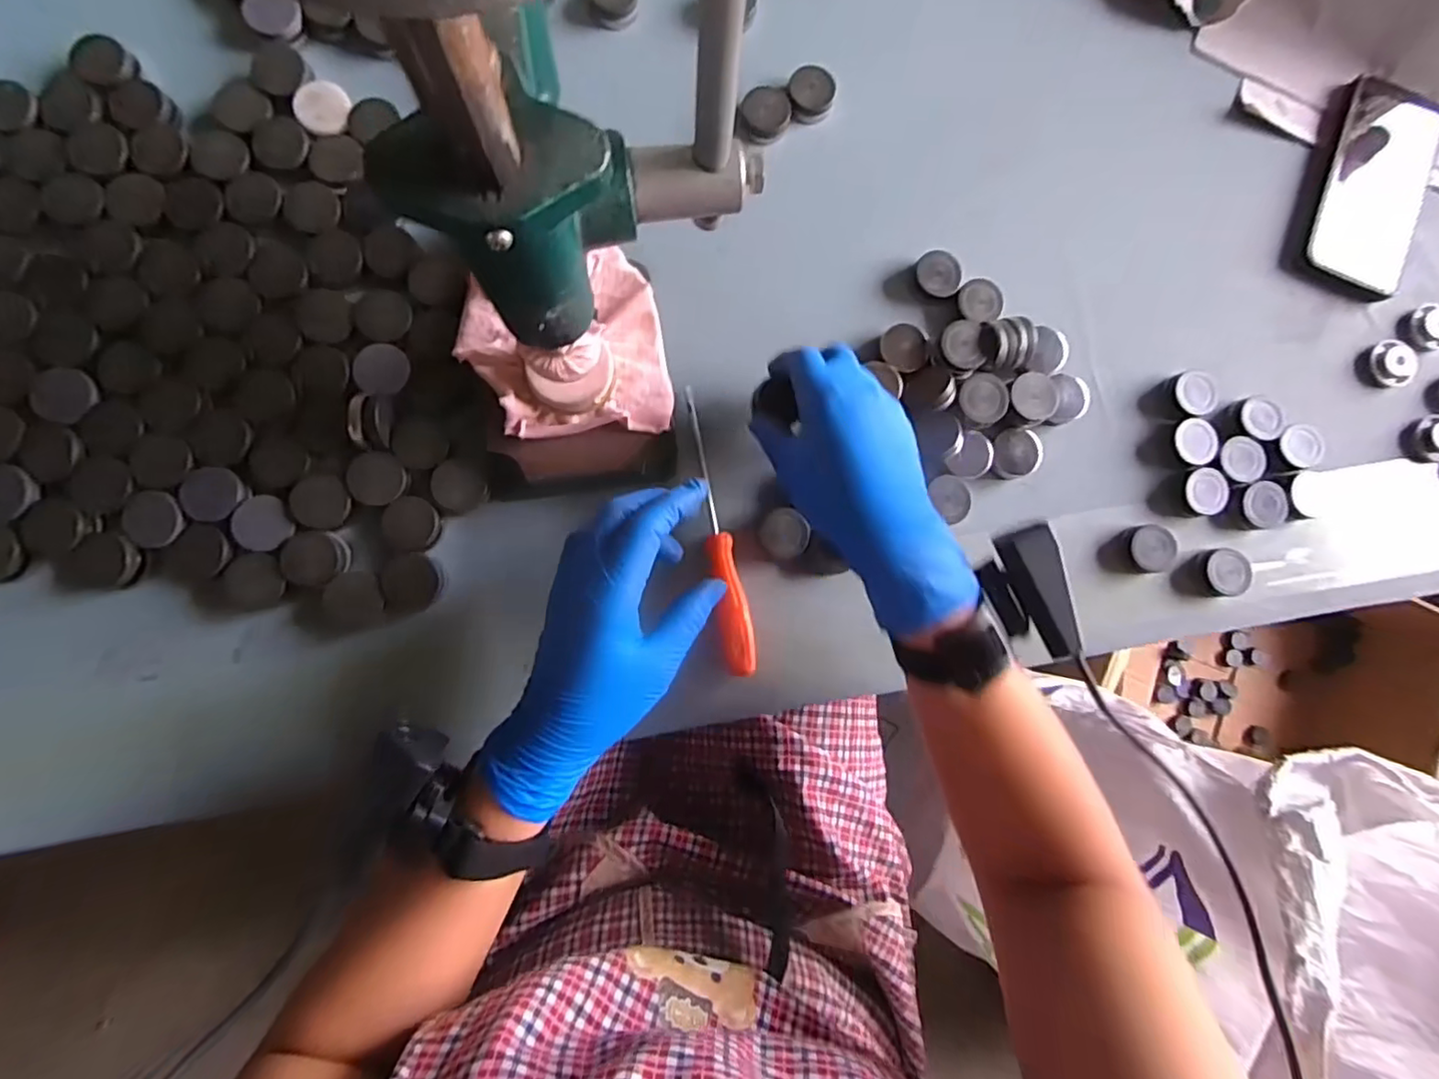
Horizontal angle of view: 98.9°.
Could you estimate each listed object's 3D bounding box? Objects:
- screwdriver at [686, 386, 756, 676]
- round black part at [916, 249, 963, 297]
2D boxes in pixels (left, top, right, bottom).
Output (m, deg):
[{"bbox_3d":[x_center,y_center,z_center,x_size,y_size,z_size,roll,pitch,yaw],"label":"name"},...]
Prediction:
[{"bbox_3d":[0.000,-0.008,0.397,0.019,0.022,0.187,-9,87,-7],"label":"screwdriver"},{"bbox_3d":[0.152,-0.183,0.428,0.031,0.013,0.028,40,83,-2],"label":"round black part"}]

